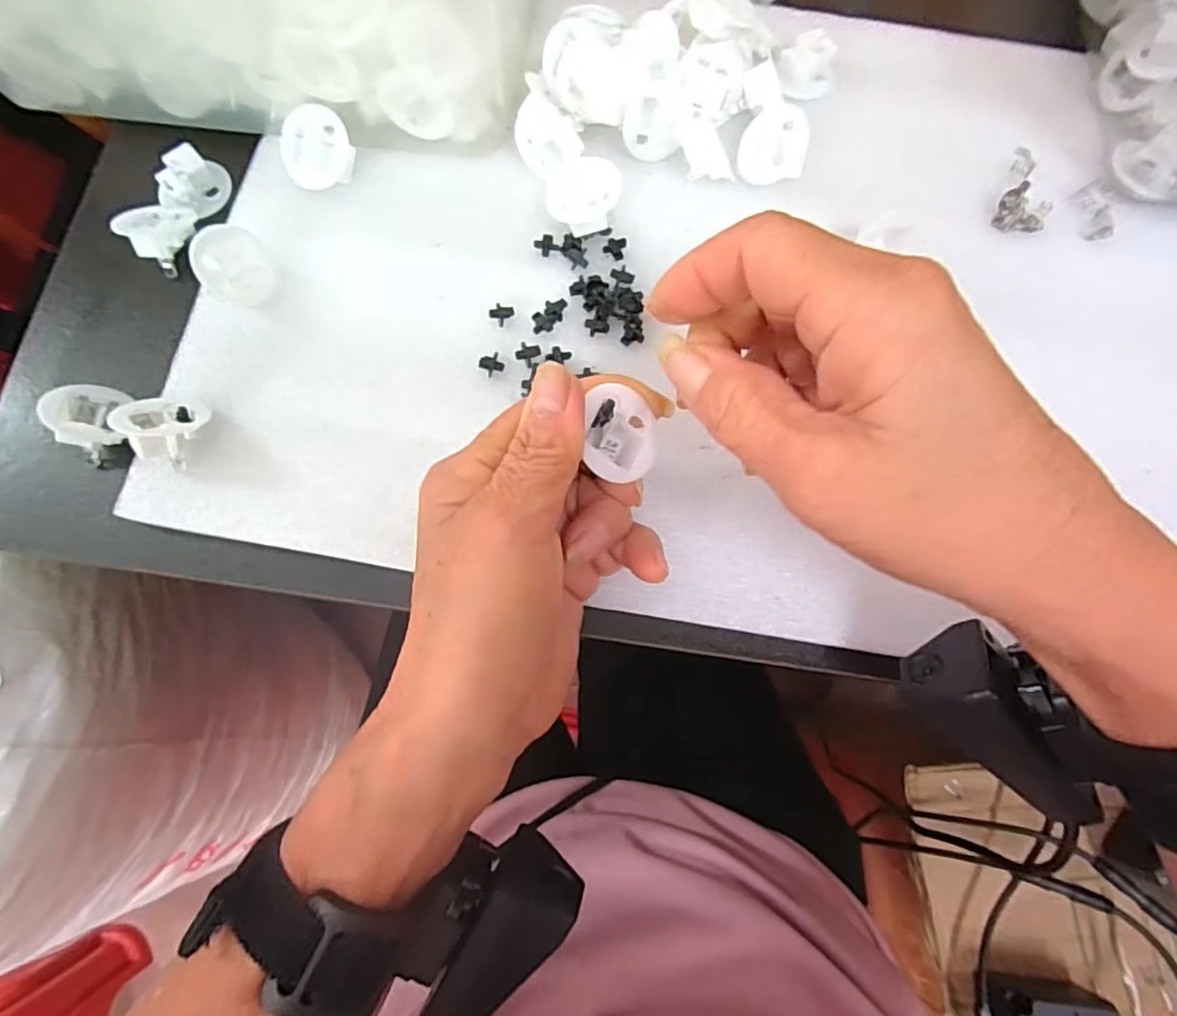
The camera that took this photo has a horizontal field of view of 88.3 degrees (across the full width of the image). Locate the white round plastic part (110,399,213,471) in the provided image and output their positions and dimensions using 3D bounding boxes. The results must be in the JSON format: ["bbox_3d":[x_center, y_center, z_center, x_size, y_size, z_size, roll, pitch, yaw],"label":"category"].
[{"bbox_3d":[-0.170,-0.033,0.242,0.026,0.023,0.029,31,79,7],"label":"white round plastic part"}]

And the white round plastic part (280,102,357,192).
[{"bbox_3d":[-0.122,-0.162,0.273,0.032,0.011,0.032,2,107,8],"label":"white round plastic part"}]

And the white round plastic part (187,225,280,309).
[{"bbox_3d":[-0.152,-0.103,0.261,0.032,0.011,0.031,-1,94,-36],"label":"white round plastic part"}]

